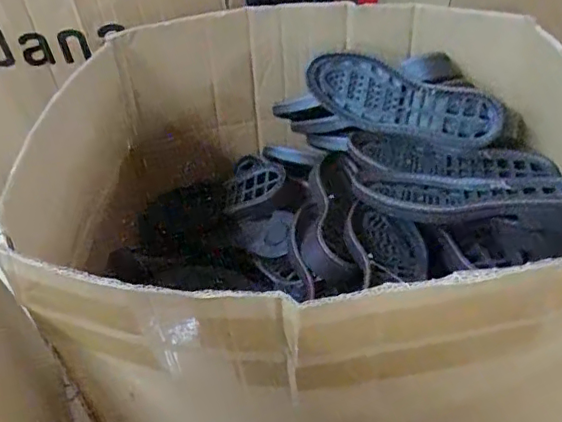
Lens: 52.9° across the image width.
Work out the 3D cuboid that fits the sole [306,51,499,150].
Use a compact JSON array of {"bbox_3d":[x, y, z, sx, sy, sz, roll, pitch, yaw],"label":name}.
[{"bbox_3d":[0.154,-0.139,0.726,0.244,0.084,0.032,21,24,14],"label":"sole"}]

